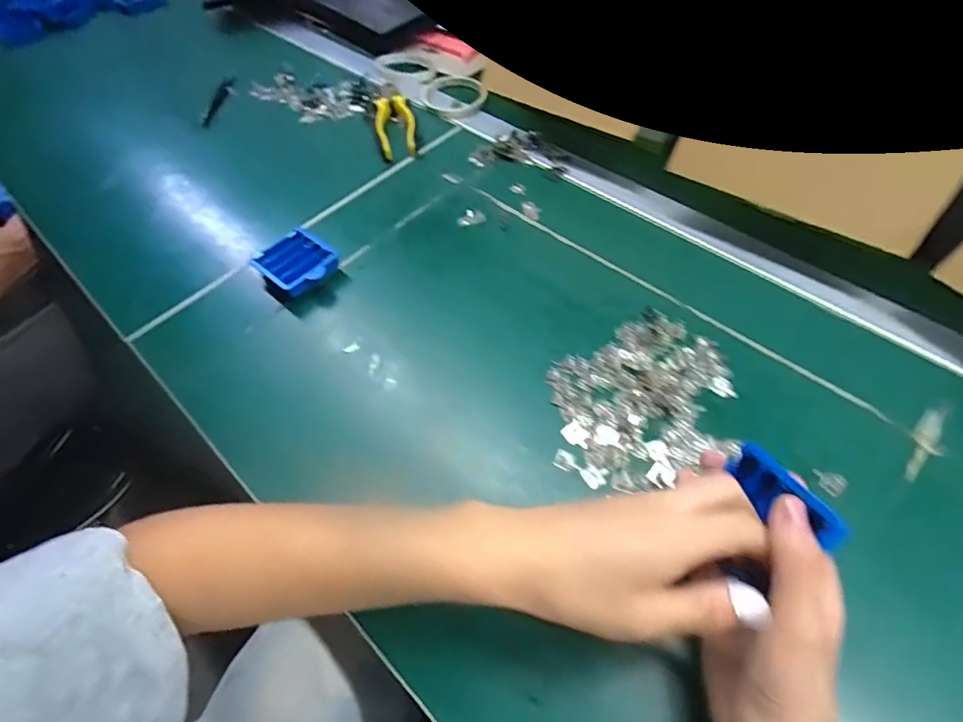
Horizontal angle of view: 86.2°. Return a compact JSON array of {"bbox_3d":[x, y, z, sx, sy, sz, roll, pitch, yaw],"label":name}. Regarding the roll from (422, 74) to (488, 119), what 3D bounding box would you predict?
[{"bbox_3d":[-0.037,-0.353,0.678,0.073,0.015,0.092,-26,57,-13],"label":"roll"}]

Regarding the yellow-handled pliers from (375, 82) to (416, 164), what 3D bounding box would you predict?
[{"bbox_3d":[-0.110,-0.303,0.647,0.046,0.025,0.139,-12,55,-4],"label":"yellow-handled pliers"}]

